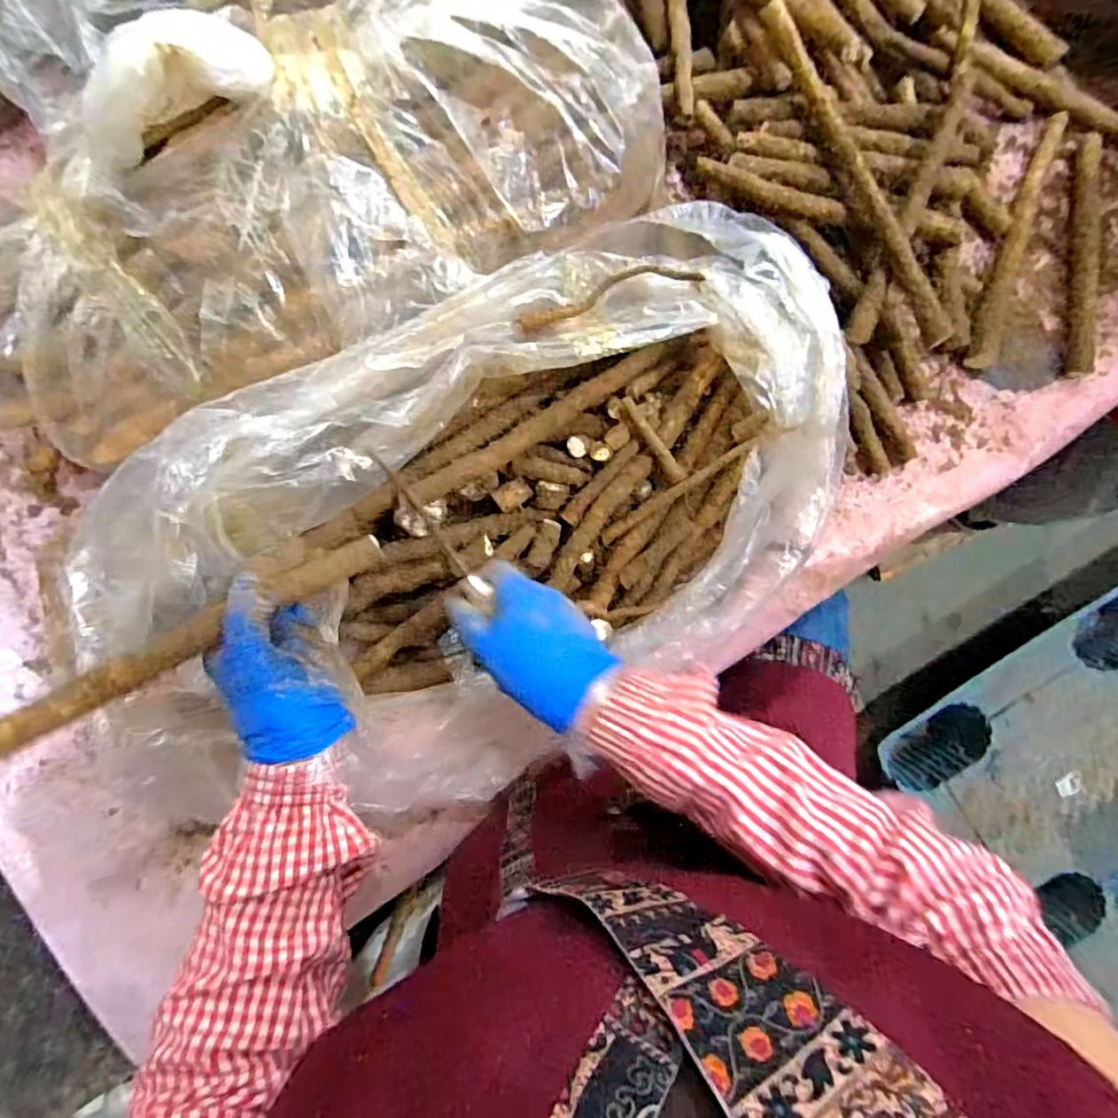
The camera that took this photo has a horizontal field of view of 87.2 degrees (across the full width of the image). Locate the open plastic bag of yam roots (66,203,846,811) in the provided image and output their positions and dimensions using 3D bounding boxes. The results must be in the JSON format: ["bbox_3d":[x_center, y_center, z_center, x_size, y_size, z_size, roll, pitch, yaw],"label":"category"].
[{"bbox_3d":[-0.050,-0.017,0.465,0.575,0.178,0.352,-34,87,0],"label":"open plastic bag of yam roots"}]

